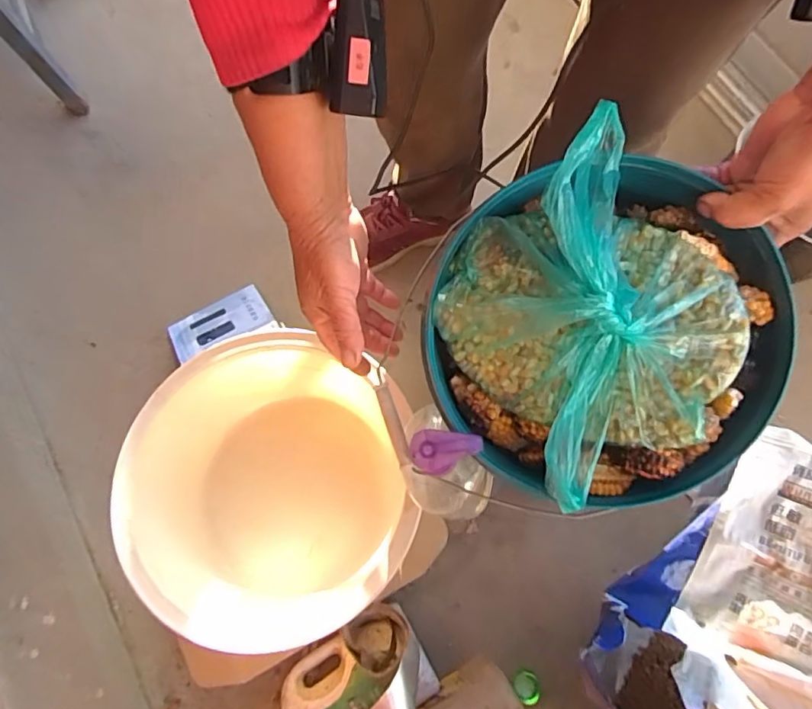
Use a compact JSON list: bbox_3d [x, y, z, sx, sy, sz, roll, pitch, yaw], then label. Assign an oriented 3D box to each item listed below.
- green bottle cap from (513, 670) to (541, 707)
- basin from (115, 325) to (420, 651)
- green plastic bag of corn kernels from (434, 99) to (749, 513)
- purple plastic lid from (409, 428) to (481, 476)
[{"bbox_3d":[0.160,0.445,0.722,0.036,0.011,0.036,1,71,-2],"label":"green bottle cap"},{"bbox_3d":[-0.169,0.155,0.670,0.318,0.167,0.340,-5,66,-8],"label":"basin"},{"bbox_3d":[0.132,-0.031,0.372,0.167,0.123,0.199,-29,75,-12],"label":"green plastic bag of corn kernels"},{"bbox_3d":[0.029,0.073,0.398,0.051,0.013,0.031,7,65,-2],"label":"purple plastic lid"}]

